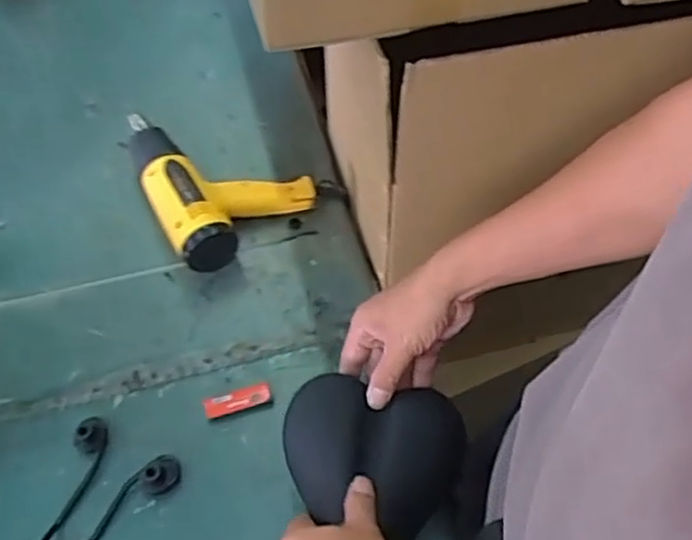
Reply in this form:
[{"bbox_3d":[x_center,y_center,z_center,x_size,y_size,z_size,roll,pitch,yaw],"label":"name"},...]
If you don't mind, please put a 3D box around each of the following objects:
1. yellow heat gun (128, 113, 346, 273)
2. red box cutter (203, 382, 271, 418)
[{"bbox_3d":[-0.157,-0.141,0.944,0.234,0.071,0.261,-26,60,-18],"label":"yellow heat gun"},{"bbox_3d":[-0.120,0.143,0.782,0.073,0.013,0.026,-12,57,-10],"label":"red box cutter"}]

